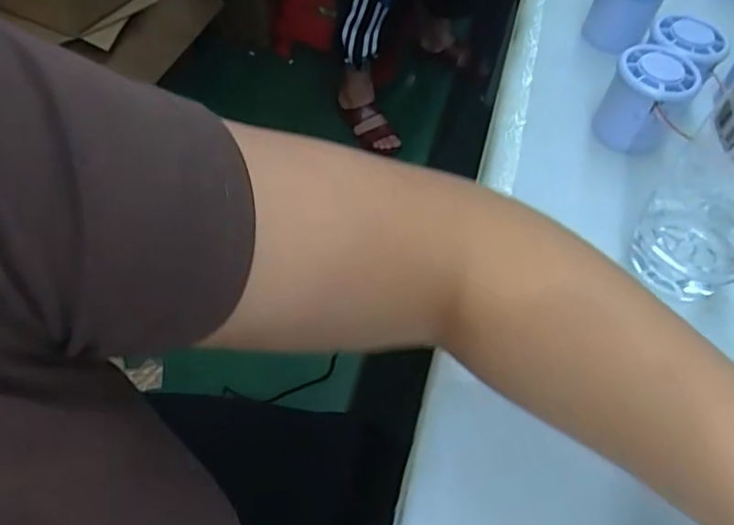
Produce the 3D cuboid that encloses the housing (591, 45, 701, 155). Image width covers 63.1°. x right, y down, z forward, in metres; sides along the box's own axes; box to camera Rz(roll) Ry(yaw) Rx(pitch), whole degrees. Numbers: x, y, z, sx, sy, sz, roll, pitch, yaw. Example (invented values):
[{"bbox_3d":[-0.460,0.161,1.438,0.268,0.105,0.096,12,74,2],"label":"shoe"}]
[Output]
[{"bbox_3d":[0.199,-0.119,0.429,0.053,0.057,0.051,30,58,15],"label":"housing"}]

